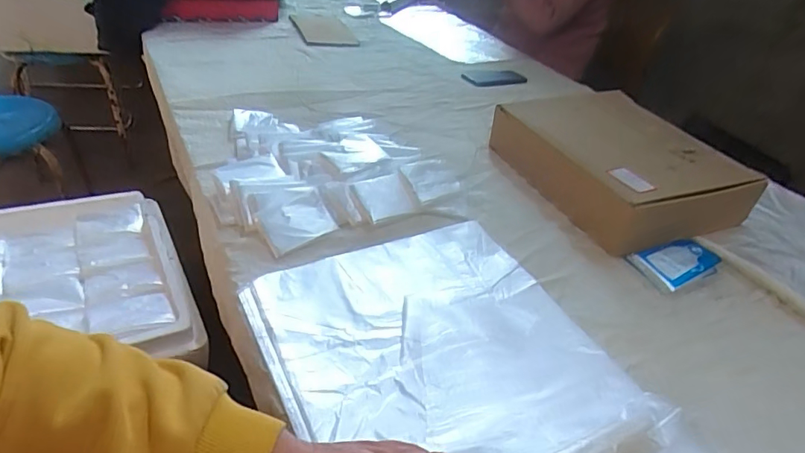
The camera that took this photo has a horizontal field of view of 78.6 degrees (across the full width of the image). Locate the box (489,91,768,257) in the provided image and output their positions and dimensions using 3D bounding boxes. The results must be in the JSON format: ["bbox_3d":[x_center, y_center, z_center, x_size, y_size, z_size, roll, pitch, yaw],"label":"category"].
[{"bbox_3d":[0.323,-0.102,0.753,0.246,0.097,0.312,-10,41,-21],"label":"box"}]

